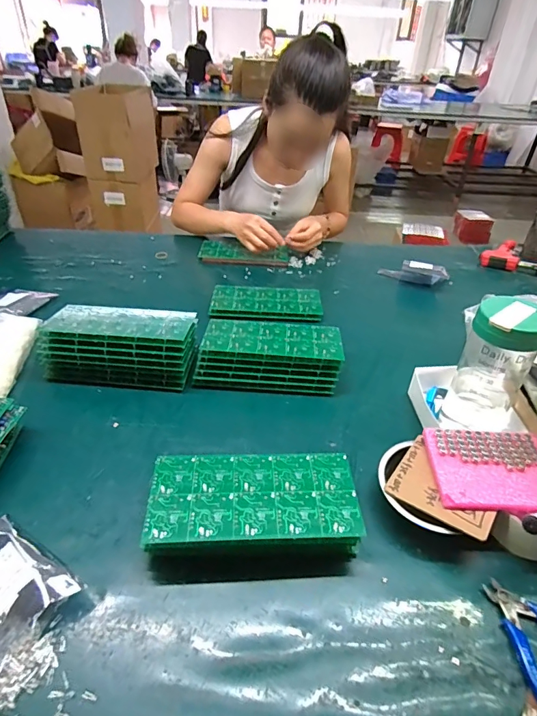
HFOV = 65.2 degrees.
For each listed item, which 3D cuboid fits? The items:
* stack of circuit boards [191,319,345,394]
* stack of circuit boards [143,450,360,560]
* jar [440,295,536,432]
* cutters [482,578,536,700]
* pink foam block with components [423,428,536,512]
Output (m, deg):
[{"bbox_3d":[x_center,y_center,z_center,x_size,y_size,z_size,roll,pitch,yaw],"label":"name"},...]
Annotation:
[{"bbox_3d":[0.003,-0.005,0.709,0.226,0.073,0.115,4,35,2],"label":"stack of circuit boards"},{"bbox_3d":[-0.017,0.171,0.474,0.228,0.058,0.112,-1,35,-4],"label":"stack of circuit boards"},{"bbox_3d":[0.296,0.017,0.558,0.084,0.188,0.092,24,41,28],"label":"jar"},{"bbox_3d":[0.258,0.262,0.397,0.105,0.018,0.109,-17,40,-25],"label":"cutters"},{"bbox_3d":[0.266,0.130,0.492,0.140,0.017,0.108,4,35,2],"label":"pink foam block with components"}]

